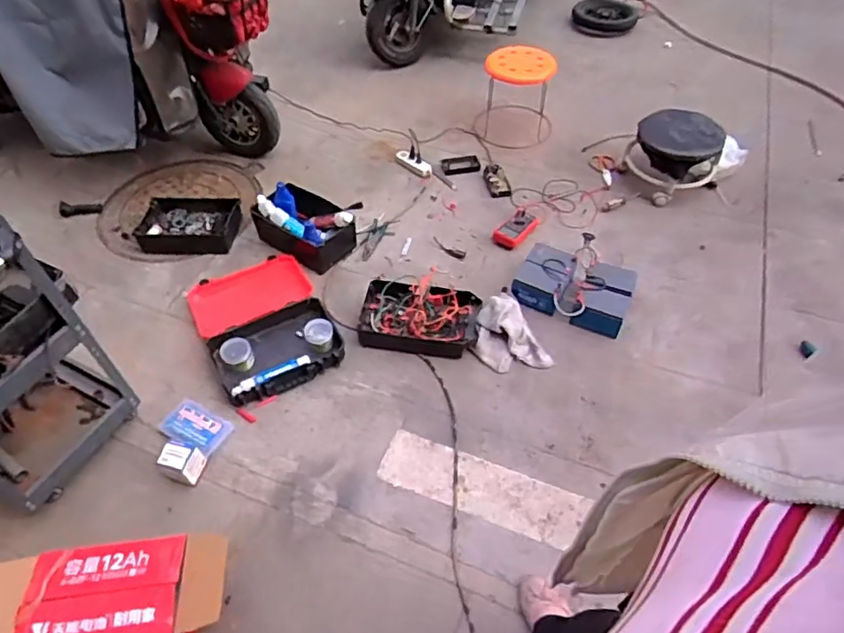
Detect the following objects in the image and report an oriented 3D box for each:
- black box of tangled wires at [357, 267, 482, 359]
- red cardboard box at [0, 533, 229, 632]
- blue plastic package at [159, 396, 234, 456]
[{"bbox_3d":[-0.007,-0.008,1.694,0.346,0.091,0.244,7,50,6],"label":"black box of tangled wires"},{"bbox_3d":[-0.641,0.587,1.182,0.466,0.148,0.211,-6,49,-5],"label":"red cardboard box"},{"bbox_3d":[-0.593,0.287,1.499,0.163,0.022,0.107,21,53,18],"label":"blue plastic package"}]

